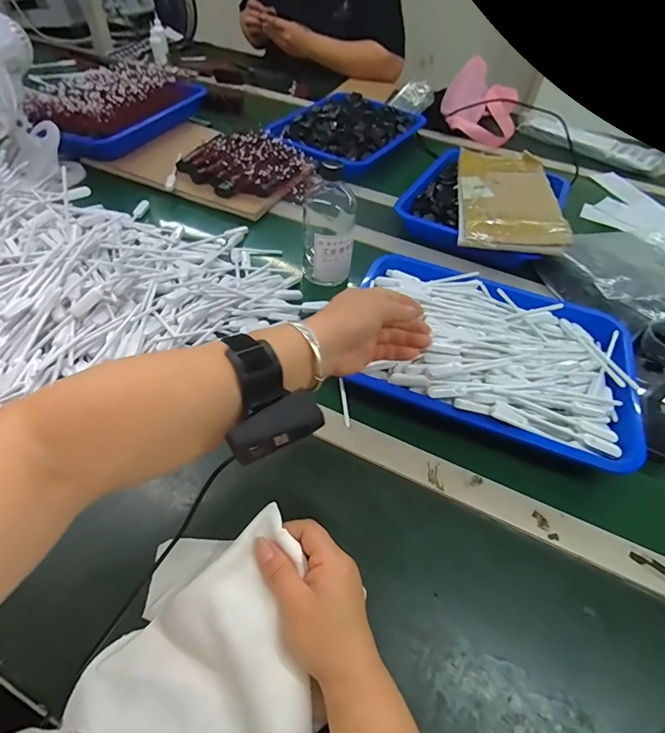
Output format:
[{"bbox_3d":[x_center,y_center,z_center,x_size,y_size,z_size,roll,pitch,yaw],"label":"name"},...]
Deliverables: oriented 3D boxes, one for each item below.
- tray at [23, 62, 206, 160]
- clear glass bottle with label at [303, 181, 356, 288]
[{"bbox_3d":[-0.467,-0.566,0.896,0.250,0.079,0.385,23,51,13],"label":"tray"},{"bbox_3d":[-0.005,-0.190,0.599,0.076,0.131,0.063,6,49,-1],"label":"clear glass bottle with label"}]

